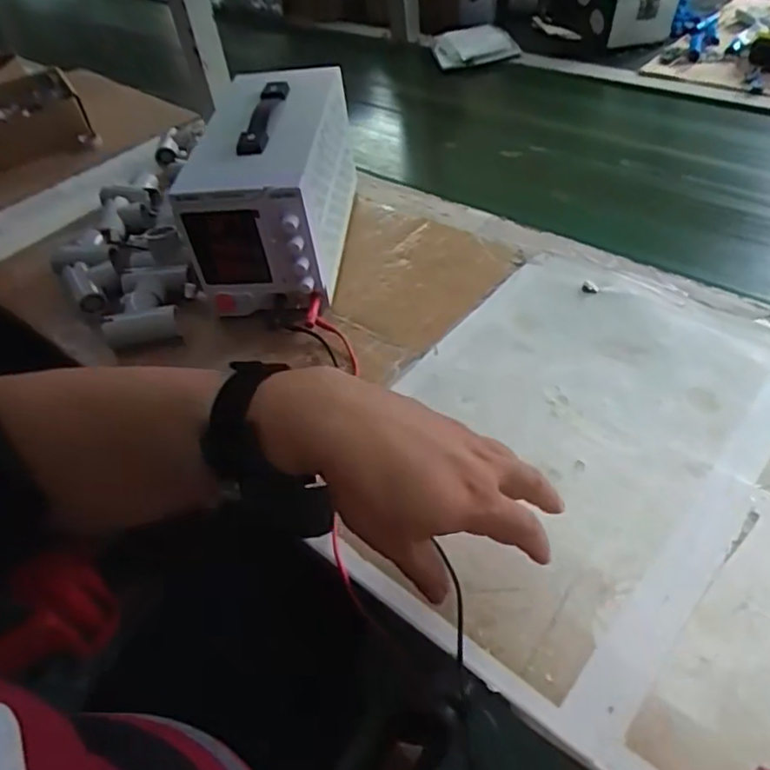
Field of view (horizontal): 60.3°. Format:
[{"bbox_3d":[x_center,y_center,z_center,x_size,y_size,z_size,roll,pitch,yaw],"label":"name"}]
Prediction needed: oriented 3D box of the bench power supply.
[{"bbox_3d":[-0.114,-0.213,0.716,0.128,0.157,0.270,-1,45,9],"label":"bench power supply"}]

